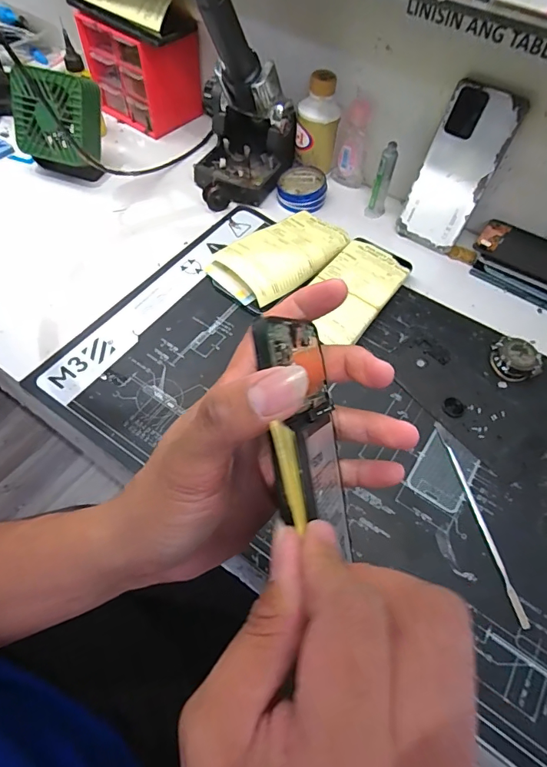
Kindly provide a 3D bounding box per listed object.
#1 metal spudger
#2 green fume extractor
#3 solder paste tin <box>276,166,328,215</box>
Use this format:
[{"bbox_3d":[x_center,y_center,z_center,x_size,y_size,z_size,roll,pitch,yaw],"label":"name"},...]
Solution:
[{"bbox_3d":[0.169,0.107,0.361,0.007,0.011,0.167,-8,60,-7],"label":"metal spudger"},{"bbox_3d":[-0.264,-0.317,0.534,0.098,0.107,0.059,13,59,5],"label":"green fume extractor"},{"bbox_3d":[0.036,-0.248,0.560,0.061,0.022,0.065,0,62,0],"label":"solder paste tin"}]

